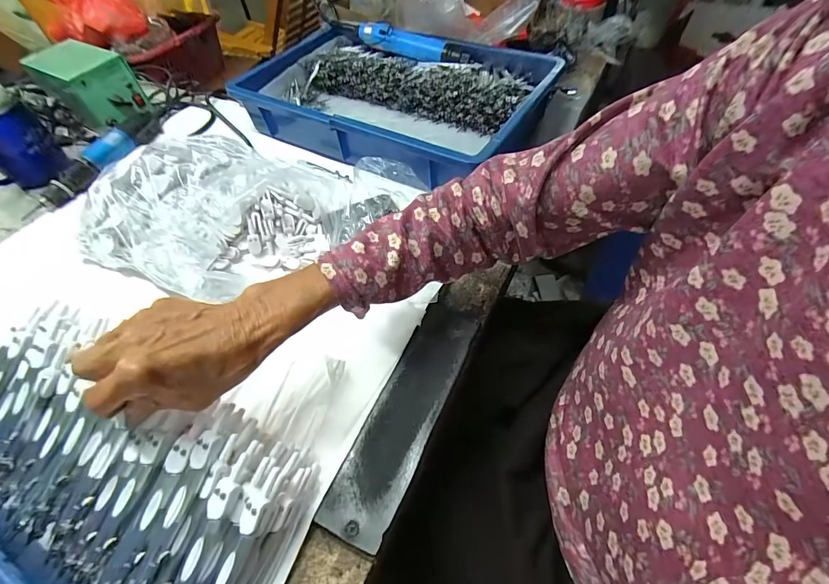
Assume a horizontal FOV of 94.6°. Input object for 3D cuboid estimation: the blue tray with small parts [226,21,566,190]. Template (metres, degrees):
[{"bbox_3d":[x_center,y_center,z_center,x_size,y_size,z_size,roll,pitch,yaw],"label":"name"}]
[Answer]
[{"bbox_3d":[-0.034,-0.299,0.592,0.431,0.083,0.295,24,59,21],"label":"blue tray with small parts"}]

